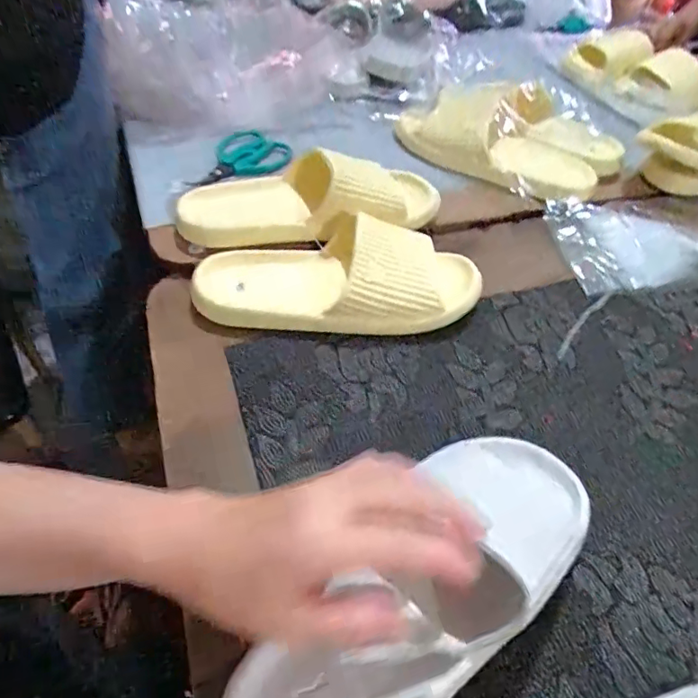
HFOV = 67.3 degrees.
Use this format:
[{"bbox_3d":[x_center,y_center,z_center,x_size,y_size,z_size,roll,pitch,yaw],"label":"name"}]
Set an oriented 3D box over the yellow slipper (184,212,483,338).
[{"bbox_3d":[-0.010,-0.075,0.485,0.255,0.073,0.113,5,49,-2],"label":"yellow slipper"}]

